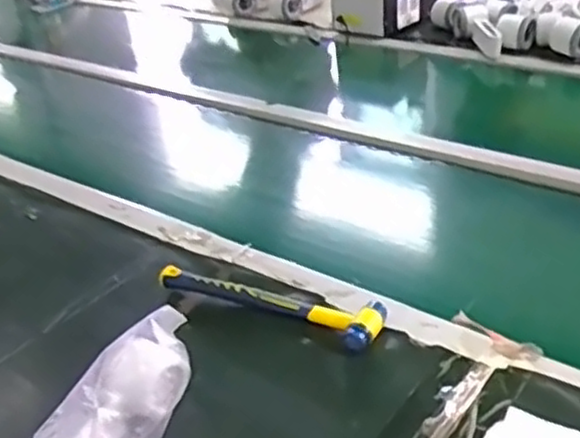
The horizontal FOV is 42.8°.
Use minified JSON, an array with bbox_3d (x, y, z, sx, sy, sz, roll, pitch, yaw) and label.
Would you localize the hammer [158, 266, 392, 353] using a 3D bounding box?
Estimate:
[{"bbox_3d":[-0.024,0.084,0.743,0.241,0.025,0.057,11,36,26],"label":"hammer"}]

